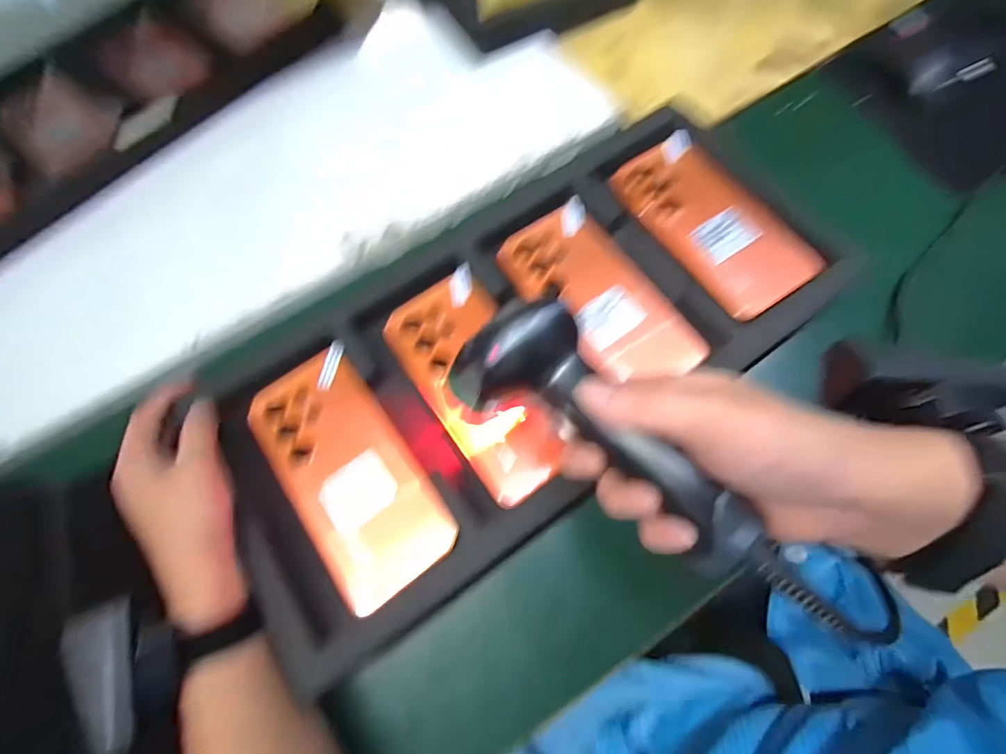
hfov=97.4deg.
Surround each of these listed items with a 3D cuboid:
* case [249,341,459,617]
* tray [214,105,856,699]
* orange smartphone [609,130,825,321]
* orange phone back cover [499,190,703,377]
[{"bbox_3d":[-0.108,0.062,0.304,0.083,0.017,0.173,-35,72,-9],"label":"case"},{"bbox_3d":[0.020,-0.033,0.338,0.482,0.030,0.221,-38,73,-10],"label":"tray"},{"bbox_3d":[0.170,-0.131,0.365,0.081,0.012,0.173,-33,72,-9],"label":"orange smartphone"},{"bbox_3d":[0.070,-0.062,0.344,0.084,0.011,0.163,-32,72,-8],"label":"orange phone back cover"}]

